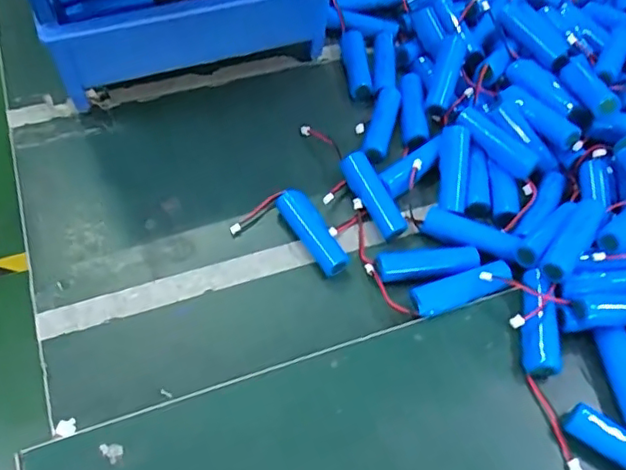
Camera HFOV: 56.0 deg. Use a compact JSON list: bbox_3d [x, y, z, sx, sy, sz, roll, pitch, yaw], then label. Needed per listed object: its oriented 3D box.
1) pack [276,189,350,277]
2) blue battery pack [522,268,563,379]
[{"bbox_3d":[0.001,-0.002,0.412,0.023,0.020,0.067,-30,73,-19],"label":"pack"},{"bbox_3d":[0.140,0.053,0.361,0.023,0.018,0.067,14,57,5],"label":"blue battery pack"}]

